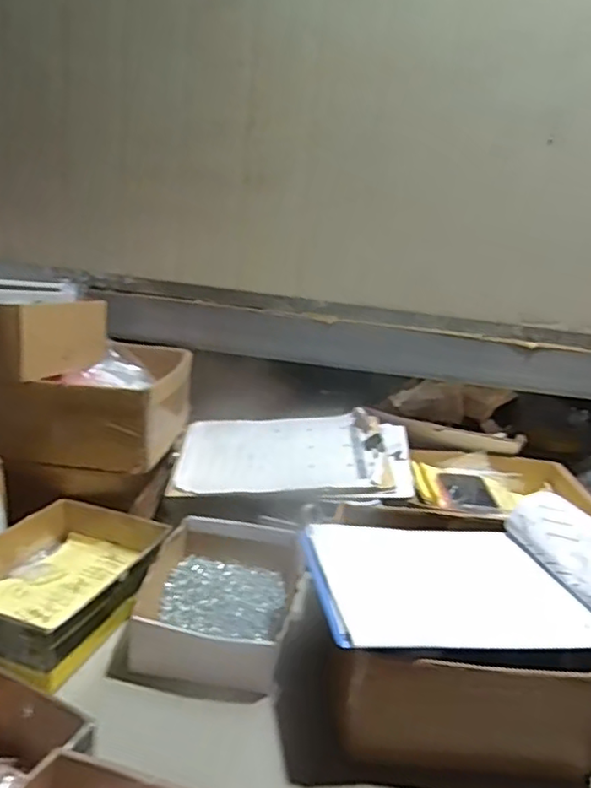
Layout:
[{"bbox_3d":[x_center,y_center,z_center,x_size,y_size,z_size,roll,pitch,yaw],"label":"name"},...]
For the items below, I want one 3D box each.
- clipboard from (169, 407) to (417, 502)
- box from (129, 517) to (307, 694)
[{"bbox_3d":[-0.002,0.092,0.987,0.354,0.024,0.223,1,27,5],"label":"clipboard"},{"bbox_3d":[-0.087,0.246,0.780,0.180,0.063,0.246,7,16,3],"label":"box"}]

